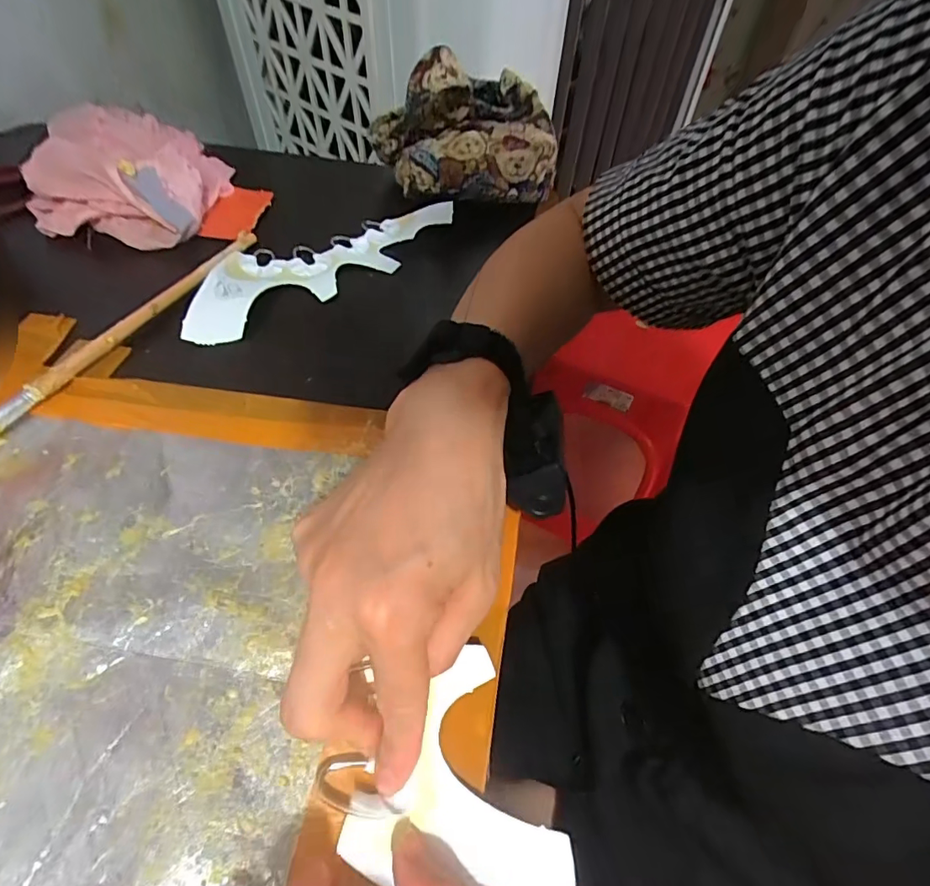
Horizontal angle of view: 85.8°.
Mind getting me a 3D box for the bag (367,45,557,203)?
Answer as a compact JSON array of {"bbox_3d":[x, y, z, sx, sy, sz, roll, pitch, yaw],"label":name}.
[{"bbox_3d":[0.001,-0.282,0.451,0.162,0.110,0.105,-14,56,-13],"label":"bag"}]

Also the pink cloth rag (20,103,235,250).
[{"bbox_3d":[-0.296,-0.238,0.438,0.161,0.050,0.141,7,54,1],"label":"pink cloth rag"}]

